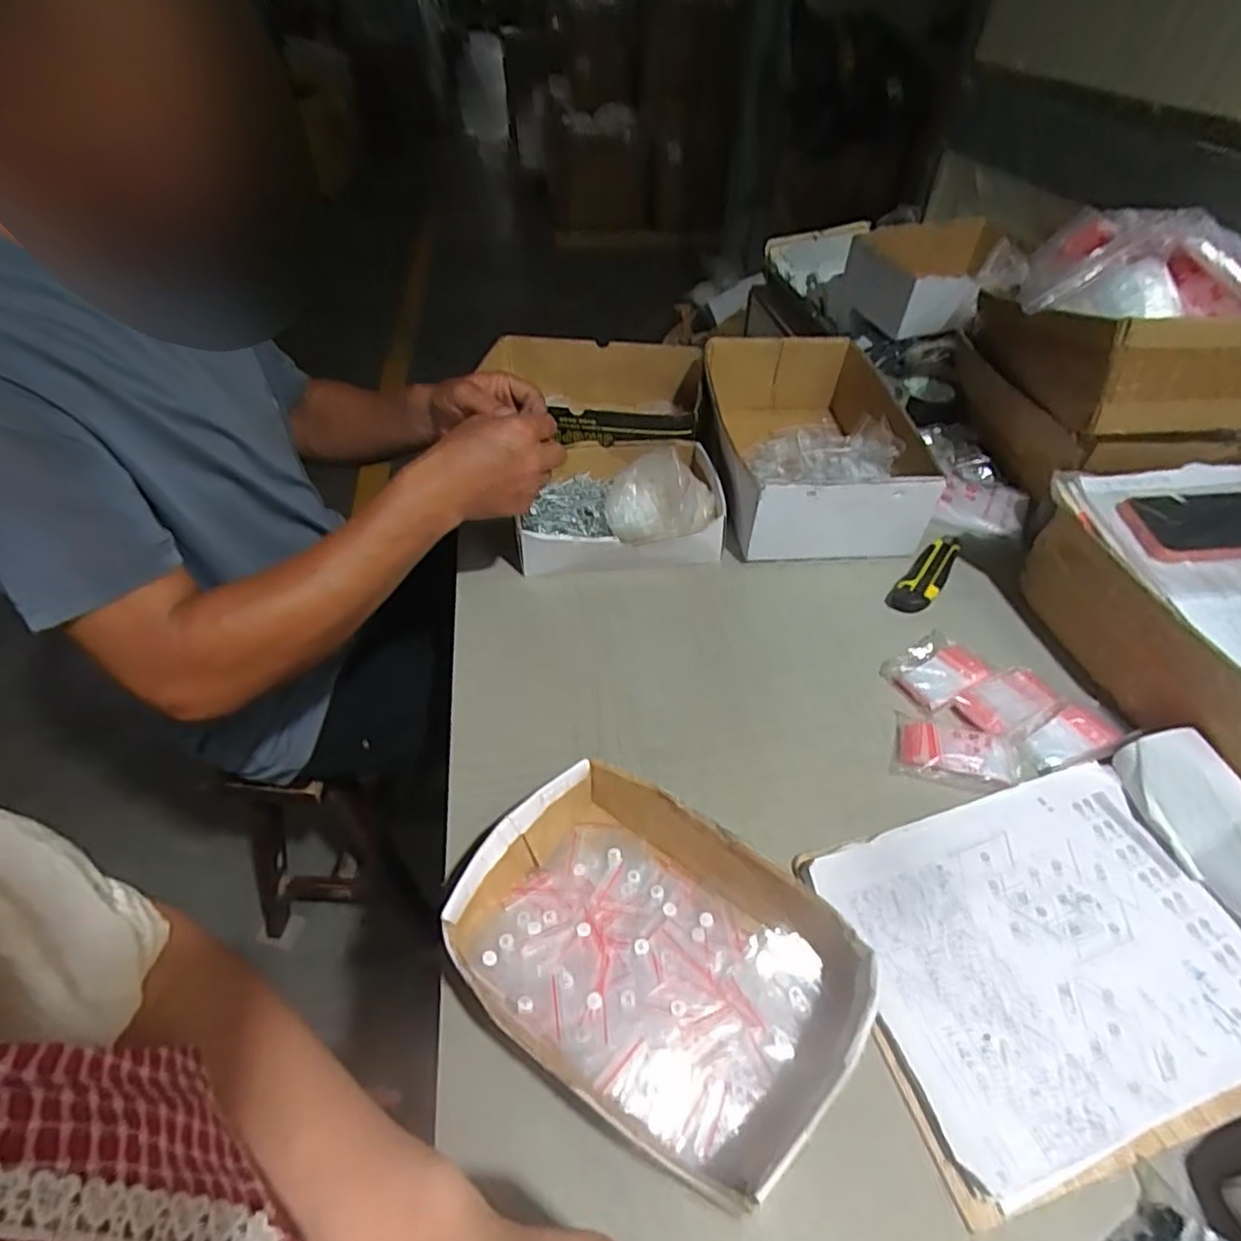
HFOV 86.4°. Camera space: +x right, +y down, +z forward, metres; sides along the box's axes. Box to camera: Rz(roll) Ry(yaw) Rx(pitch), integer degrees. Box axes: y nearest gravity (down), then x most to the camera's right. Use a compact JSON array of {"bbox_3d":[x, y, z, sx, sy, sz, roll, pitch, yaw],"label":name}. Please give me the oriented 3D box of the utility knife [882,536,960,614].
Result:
[{"bbox_3d":[0.339,-0.054,0.720,0.038,0.015,0.148,32,53,28],"label":"utility knife"}]

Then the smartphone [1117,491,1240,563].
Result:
[{"bbox_3d":[0.536,-0.085,0.592,0.159,0.005,0.072,-4,62,-3],"label":"smartphone"}]

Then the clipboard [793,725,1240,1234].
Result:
[{"bbox_3d":[0.319,0.211,0.452,0.326,0.050,0.220,-12,46,-12],"label":"clipboard"}]

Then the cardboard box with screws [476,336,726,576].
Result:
[{"bbox_3d":[-0.023,-0.233,0.852,0.256,0.104,0.432,-4,45,-4],"label":"cardboard box with screws"}]

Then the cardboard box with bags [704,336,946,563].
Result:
[{"bbox_3d":[0.220,-0.218,0.801,0.234,0.145,0.317,-3,45,-3],"label":"cardboard box with bags"}]

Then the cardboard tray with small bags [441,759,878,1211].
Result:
[{"bbox_3d":[0.021,0.216,0.435,0.250,0.060,0.179,23,49,22],"label":"cardboard tray with small bags"}]

